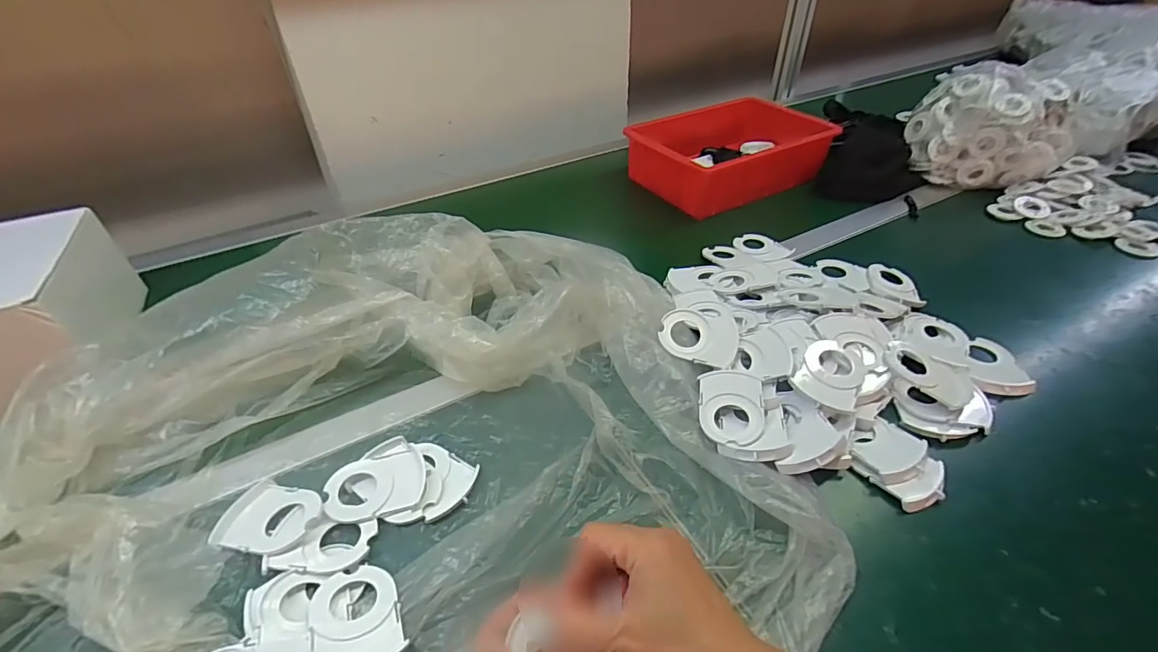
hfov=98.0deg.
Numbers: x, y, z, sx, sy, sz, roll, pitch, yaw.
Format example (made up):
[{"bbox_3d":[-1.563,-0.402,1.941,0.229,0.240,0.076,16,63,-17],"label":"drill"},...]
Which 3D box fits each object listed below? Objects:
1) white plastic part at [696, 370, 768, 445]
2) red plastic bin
[{"bbox_3d":[0.136,0.070,0.448,0.054,0.015,0.073,4,40,7],"label":"white plastic part"},{"bbox_3d":[0.237,-0.278,0.820,0.278,0.087,0.210,-20,43,-20],"label":"red plastic bin"}]

